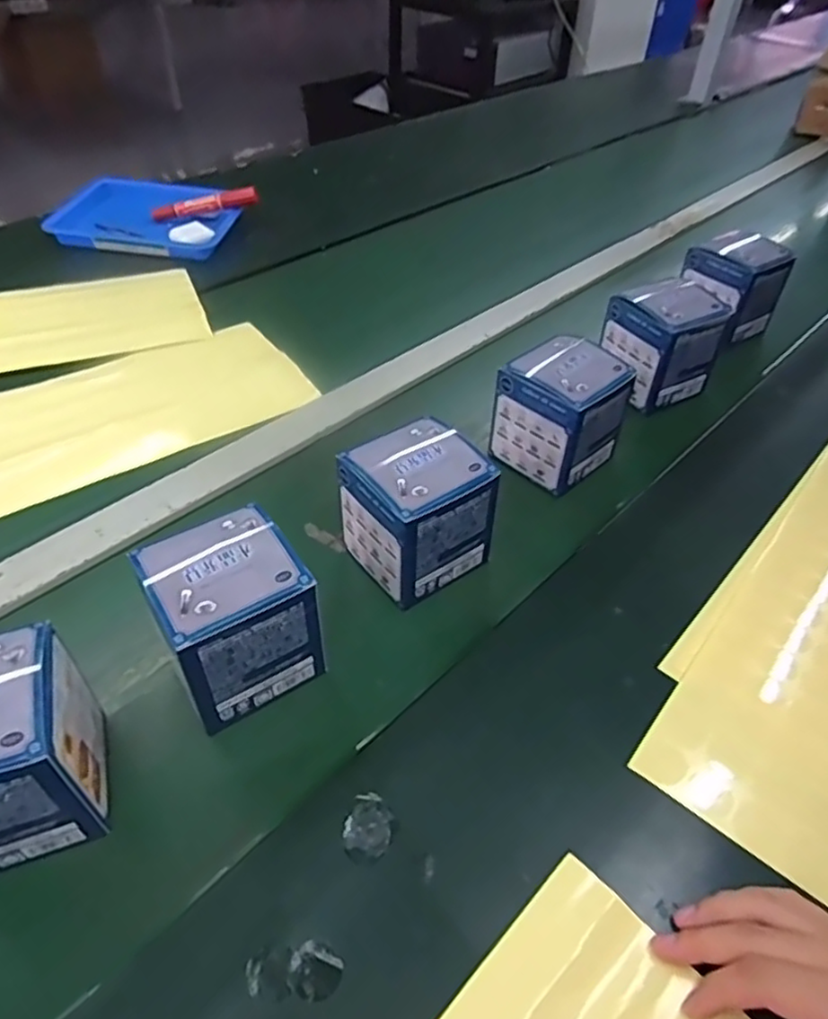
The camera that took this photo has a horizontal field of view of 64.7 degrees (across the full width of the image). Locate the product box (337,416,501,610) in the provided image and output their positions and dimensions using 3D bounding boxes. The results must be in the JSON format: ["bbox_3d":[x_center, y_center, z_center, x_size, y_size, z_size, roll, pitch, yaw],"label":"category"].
[{"bbox_3d":[0.003,0.001,0.466,0.085,0.094,0.079,-29,52,-28],"label":"product box"}]

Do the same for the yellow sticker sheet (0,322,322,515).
[{"bbox_3d":[-0.336,-0.064,0.580,0.477,0.026,0.178,-24,48,-26],"label":"yellow sticker sheet"}]

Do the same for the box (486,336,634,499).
[{"bbox_3d":[0.125,-0.081,0.552,0.087,0.097,0.080,-29,52,-28],"label":"box"}]

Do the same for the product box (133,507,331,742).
[{"bbox_3d":[-0.109,0.064,0.395,0.081,0.092,0.074,-25,50,-25],"label":"product box"}]

